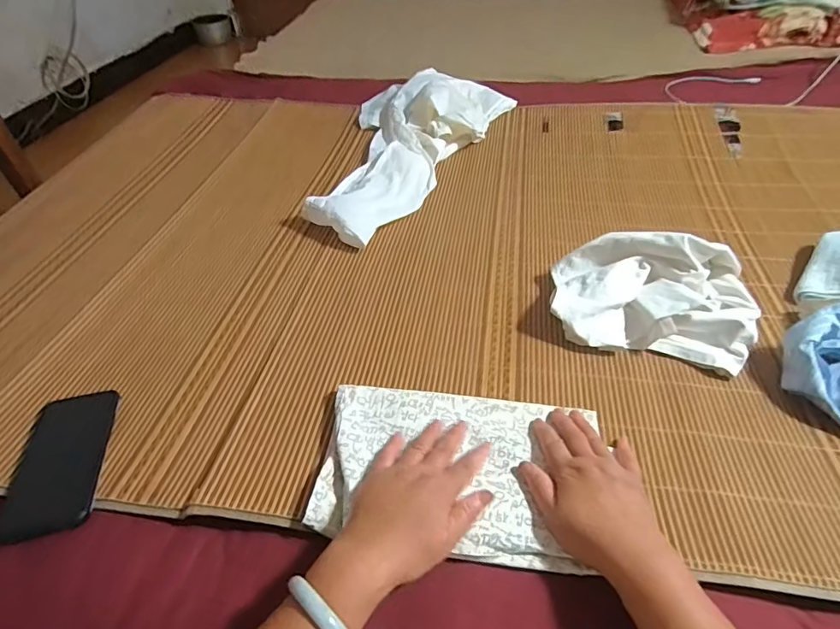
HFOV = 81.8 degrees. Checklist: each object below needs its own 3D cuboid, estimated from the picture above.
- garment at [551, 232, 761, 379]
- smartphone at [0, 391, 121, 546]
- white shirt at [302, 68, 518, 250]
[{"bbox_3d":[0.293,-0.029,0.610,0.235,0.098,0.145,9,46,13],"label":"garment"},{"bbox_3d":[-0.372,0.149,0.502,0.093,0.011,0.158,-10,44,-7],"label":"smartphone"},{"bbox_3d":[-0.071,-0.358,0.968,0.301,0.080,0.592,20,48,22],"label":"white shirt"}]

